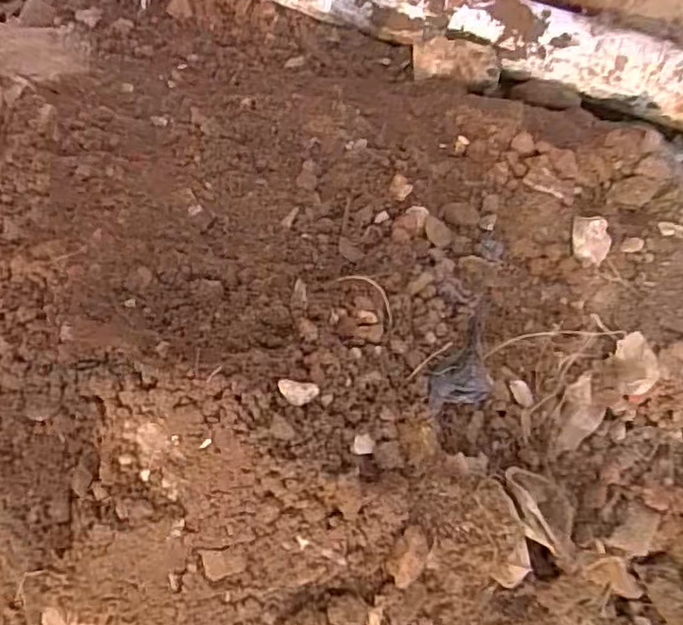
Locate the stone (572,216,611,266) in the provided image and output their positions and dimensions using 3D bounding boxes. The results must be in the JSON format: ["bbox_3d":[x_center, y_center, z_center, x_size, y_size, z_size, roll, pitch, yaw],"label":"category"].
[{"bbox_3d":[0.298,-0.087,0.750,0.043,0.026,0.062,19,78,4],"label":"stone"}]

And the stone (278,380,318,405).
[{"bbox_3d":[-0.033,0.061,0.470,0.029,0.016,0.017,6,78,1],"label":"stone"}]

